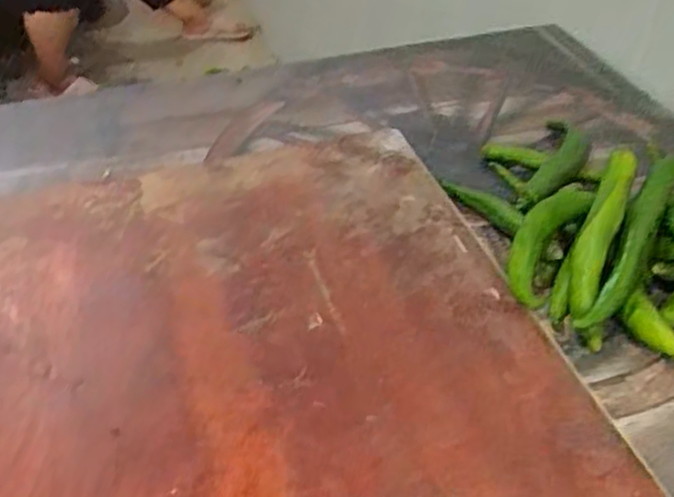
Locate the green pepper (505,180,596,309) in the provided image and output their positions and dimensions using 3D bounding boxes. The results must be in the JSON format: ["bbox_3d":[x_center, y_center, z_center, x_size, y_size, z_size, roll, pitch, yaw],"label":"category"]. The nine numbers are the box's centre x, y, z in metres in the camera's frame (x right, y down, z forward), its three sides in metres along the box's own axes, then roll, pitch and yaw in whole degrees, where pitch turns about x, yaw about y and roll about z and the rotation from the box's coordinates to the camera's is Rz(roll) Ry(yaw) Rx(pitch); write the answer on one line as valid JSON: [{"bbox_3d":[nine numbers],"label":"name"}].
[{"bbox_3d":[0.159,-0.014,0.534,0.034,0.032,0.118,24,56,25],"label":"green pepper"}]

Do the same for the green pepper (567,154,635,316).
[{"bbox_3d":[0.186,-0.013,0.514,0.023,0.023,0.138,17,61,18],"label":"green pepper"}]

